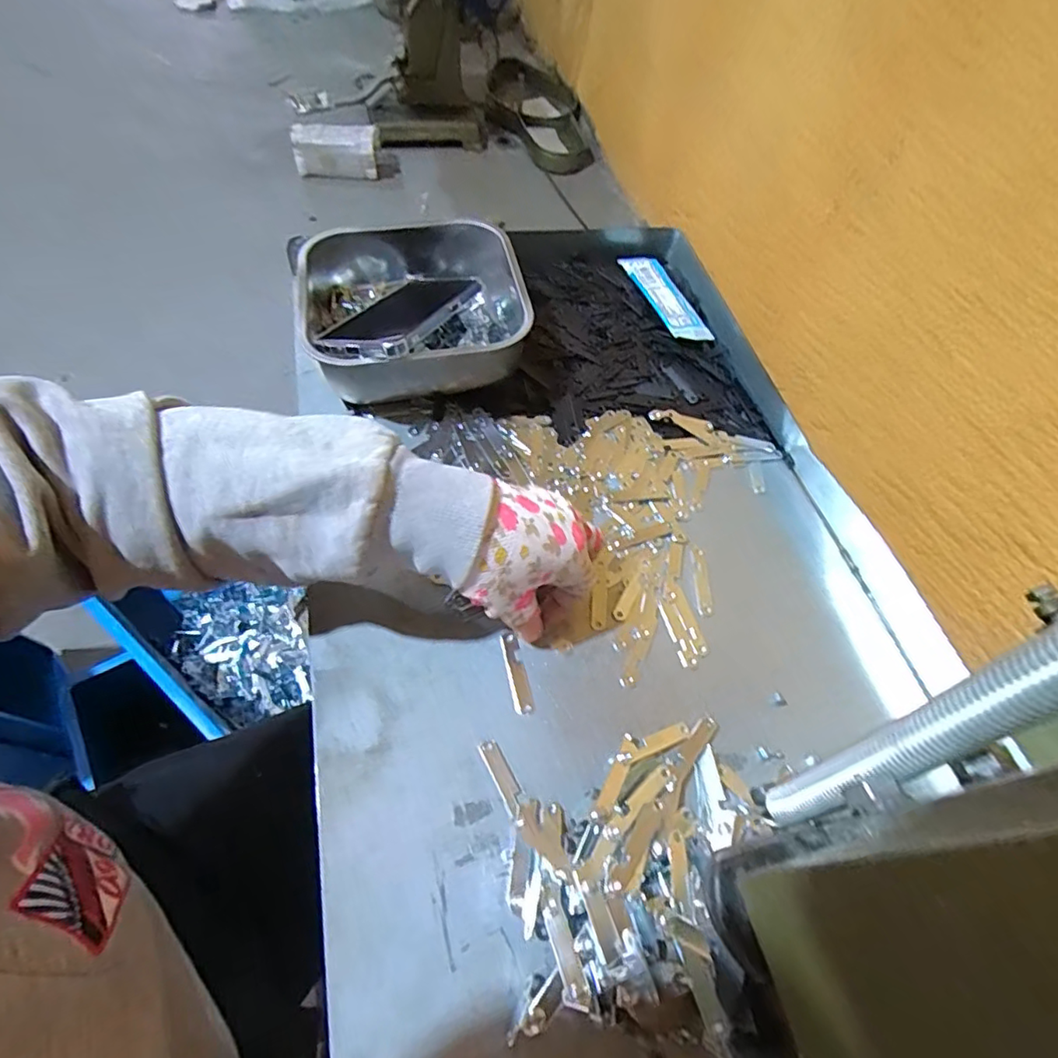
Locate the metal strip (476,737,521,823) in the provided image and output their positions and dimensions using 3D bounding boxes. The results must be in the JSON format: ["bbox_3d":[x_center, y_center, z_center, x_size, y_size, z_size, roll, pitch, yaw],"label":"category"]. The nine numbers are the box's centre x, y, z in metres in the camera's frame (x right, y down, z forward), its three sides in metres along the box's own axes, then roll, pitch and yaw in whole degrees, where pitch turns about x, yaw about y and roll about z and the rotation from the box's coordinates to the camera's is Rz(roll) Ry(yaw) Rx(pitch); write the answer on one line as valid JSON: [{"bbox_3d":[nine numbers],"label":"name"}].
[{"bbox_3d":[-0.015,0.143,0.335,0.012,0.004,0.044,-22,62,-21],"label":"metal strip"}]

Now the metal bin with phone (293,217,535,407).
[{"bbox_3d":[-0.094,-0.184,0.500,0.179,0.078,0.175,-8,58,-13],"label":"metal bin with phone"}]

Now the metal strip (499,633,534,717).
[{"bbox_3d":[-0.008,0.092,0.370,0.012,0.005,0.050,-8,58,-13],"label":"metal strip"}]

